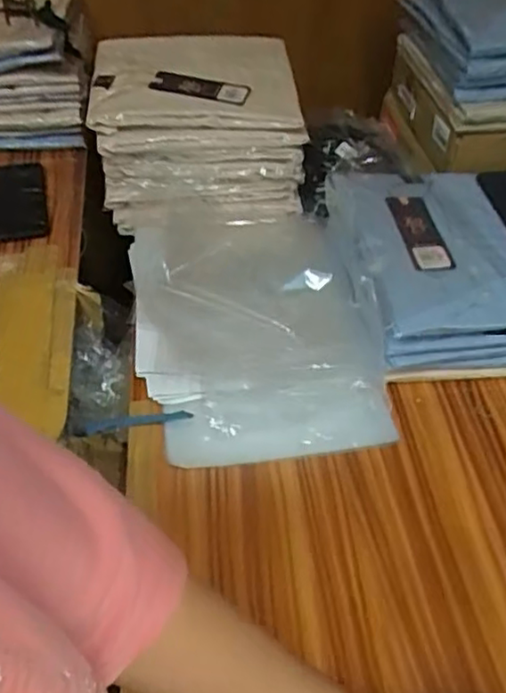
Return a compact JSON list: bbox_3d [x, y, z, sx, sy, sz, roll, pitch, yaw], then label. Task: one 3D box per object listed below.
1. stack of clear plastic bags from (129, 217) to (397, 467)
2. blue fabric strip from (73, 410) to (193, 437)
[{"bbox_3d":[-0.003,-0.041,0.731,0.251,0.100,0.337,-5,47,-8],"label":"stack of clear plastic bags"},{"bbox_3d":[-0.123,0.076,0.663,0.123,0.009,0.016,-9,45,12],"label":"blue fabric strip"}]

